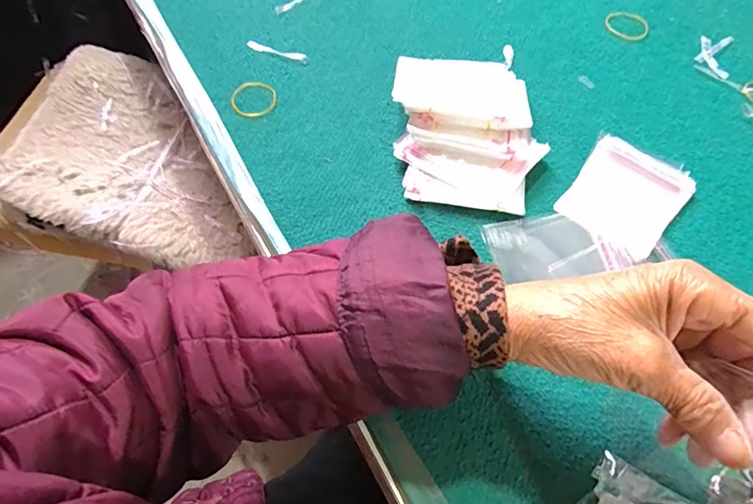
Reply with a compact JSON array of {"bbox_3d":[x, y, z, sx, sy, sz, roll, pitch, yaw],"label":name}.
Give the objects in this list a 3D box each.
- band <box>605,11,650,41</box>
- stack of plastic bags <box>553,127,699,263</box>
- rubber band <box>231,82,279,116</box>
[{"bbox_3d":[0.265,-0.241,0.477,0.044,0.004,0.045,0,61,0],"label":"band"},{"bbox_3d":[0.200,-0.047,0.364,0.078,0.009,0.098,37,67,19],"label":"stack of plastic bags"},{"bbox_3d":[-0.116,-0.143,0.420,0.042,0.006,0.044,0,61,0],"label":"rubber band"}]

